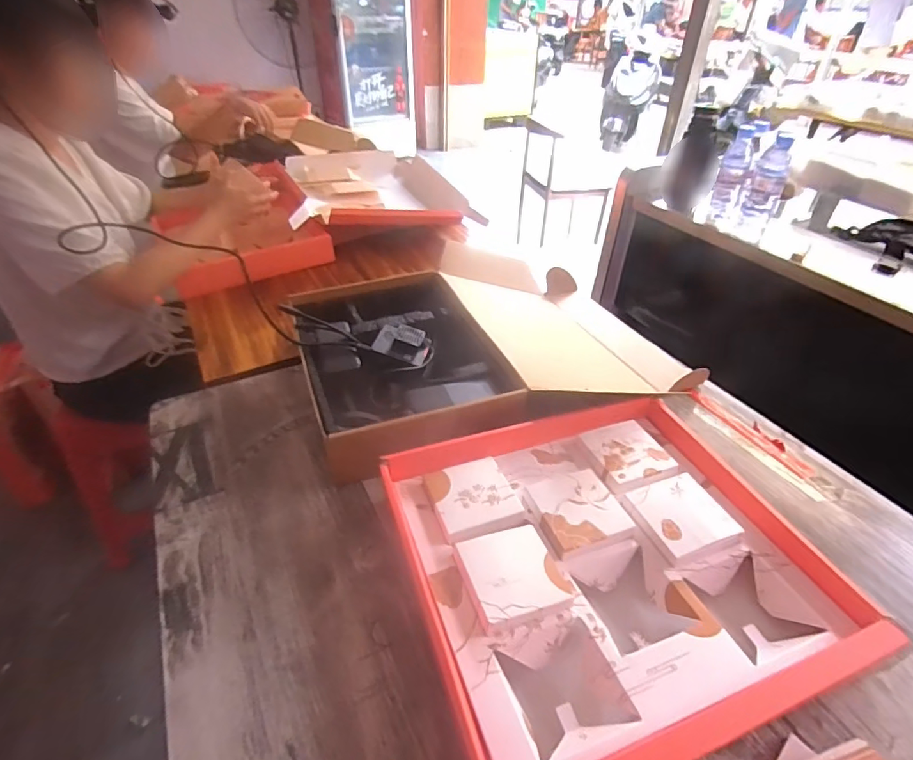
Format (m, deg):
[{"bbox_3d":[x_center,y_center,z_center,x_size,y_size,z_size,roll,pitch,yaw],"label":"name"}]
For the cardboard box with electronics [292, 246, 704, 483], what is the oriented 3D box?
[{"bbox_3d":[0.047,-0.075,0.816,0.577,0.093,0.423,-16,41,-20],"label":"cardboard box with electronics"}]

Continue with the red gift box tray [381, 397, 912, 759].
[{"bbox_3d":[0.149,0.177,0.503,0.386,0.064,0.351,-12,40,-16],"label":"red gift box tray"}]

